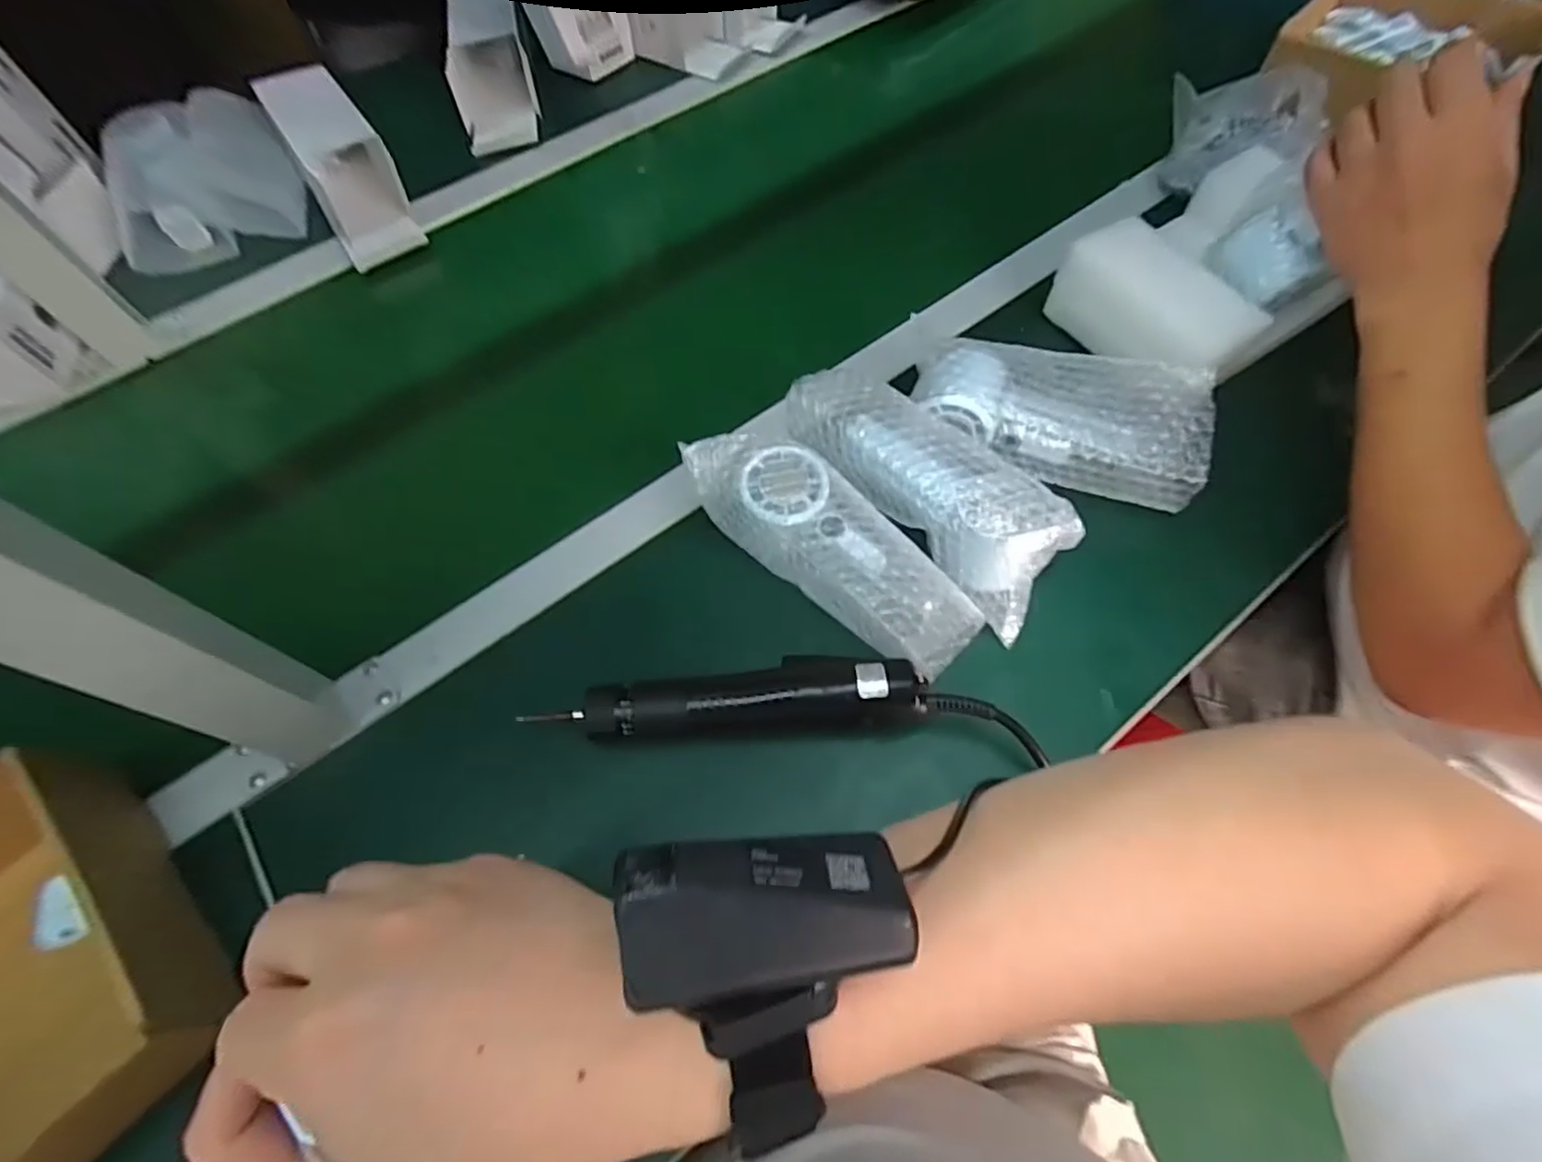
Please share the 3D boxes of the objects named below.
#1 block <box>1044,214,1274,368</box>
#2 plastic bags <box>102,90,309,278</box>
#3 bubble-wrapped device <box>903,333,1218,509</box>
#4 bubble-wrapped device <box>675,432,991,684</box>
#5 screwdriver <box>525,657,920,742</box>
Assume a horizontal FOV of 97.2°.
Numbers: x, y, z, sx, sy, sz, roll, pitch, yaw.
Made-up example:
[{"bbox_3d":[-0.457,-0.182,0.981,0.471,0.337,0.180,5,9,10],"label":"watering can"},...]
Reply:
[{"bbox_3d":[0.287,-0.206,0.517,0.084,0.059,0.135,-28,65,-12],"label":"block"},{"bbox_3d":[-0.568,-0.407,0.690,0.154,0.069,0.197,-23,64,-10],"label":"plastic bags"},{"bbox_3d":[0.197,-0.120,0.470,0.191,0.044,0.091,16,64,9],"label":"bubble-wrapped device"},{"bbox_3d":[0.036,-0.025,0.428,0.198,0.068,0.065,41,71,20],"label":"bubble-wrapped device"},{"bbox_3d":[-0.022,0.067,0.398,0.216,0.032,0.043,-3,63,0],"label":"screwdriver"}]

